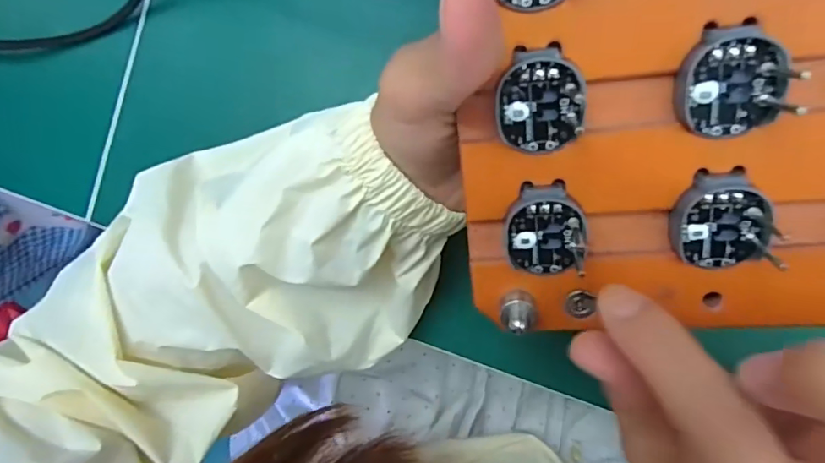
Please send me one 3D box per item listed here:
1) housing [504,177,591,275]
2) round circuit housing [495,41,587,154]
[{"bbox_3d":[0.043,-0.001,0.170,0.024,0.009,0.030,-2,109,10],"label":"housing"},{"bbox_3d":[0.038,-0.039,0.157,0.024,0.010,0.030,-3,110,11],"label":"round circuit housing"}]

